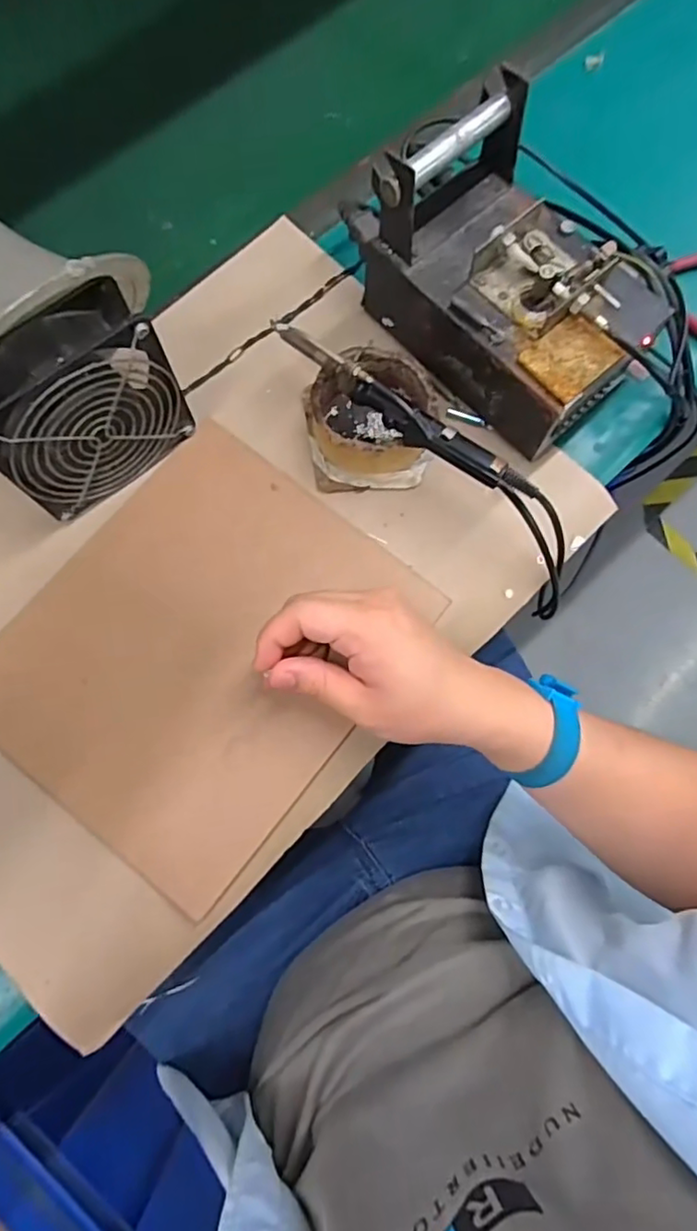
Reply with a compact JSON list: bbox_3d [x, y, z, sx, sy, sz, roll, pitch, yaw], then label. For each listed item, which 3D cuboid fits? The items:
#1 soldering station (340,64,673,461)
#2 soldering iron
[{"bbox_3d":[0.109,-0.236,0.416,0.137,0.121,0.211,-41,80,-10],"label":"soldering station"},{"bbox_3d":[0.030,-0.132,0.393,0.202,0.020,0.023,36,78,7],"label":"soldering iron"}]

